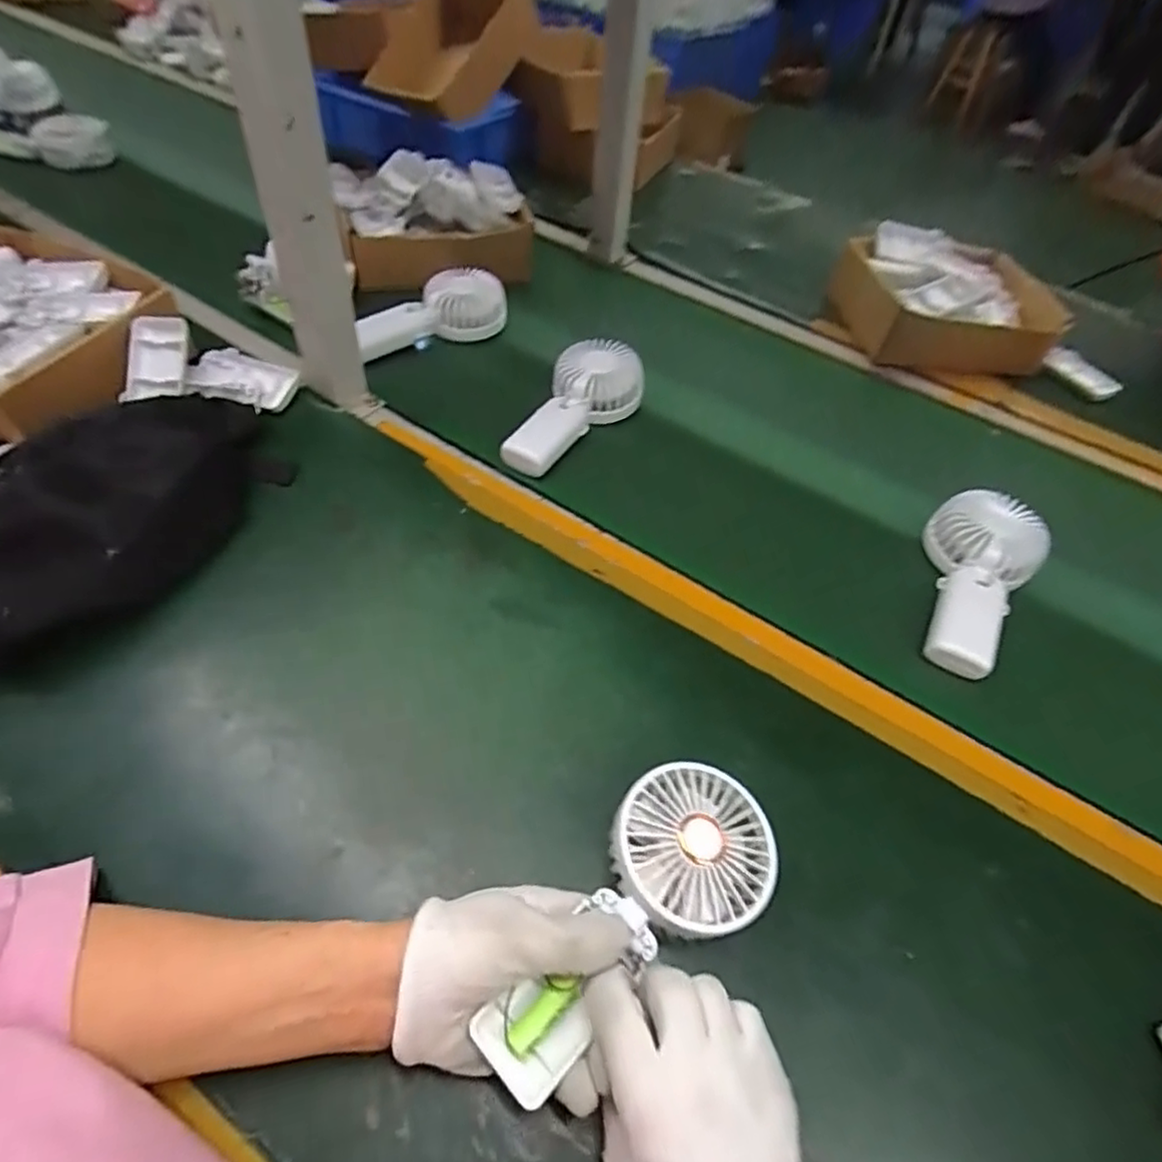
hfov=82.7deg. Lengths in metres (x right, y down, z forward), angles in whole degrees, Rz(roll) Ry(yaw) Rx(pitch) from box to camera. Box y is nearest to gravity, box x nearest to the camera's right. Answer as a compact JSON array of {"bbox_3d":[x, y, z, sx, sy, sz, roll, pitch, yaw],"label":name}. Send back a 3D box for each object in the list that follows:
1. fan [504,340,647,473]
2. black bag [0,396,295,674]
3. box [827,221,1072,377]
[{"bbox_3d":[-0.003,-0.164,0.630,0.081,0.049,0.169,23,53,12],"label":"fan"},{"bbox_3d":[-0.355,-0.040,0.458,0.139,0.072,0.318,32,55,18],"label":"black bag"},{"bbox_3d":[0.431,-0.336,0.797,0.218,0.073,0.203,4,51,-3],"label":"box"}]

